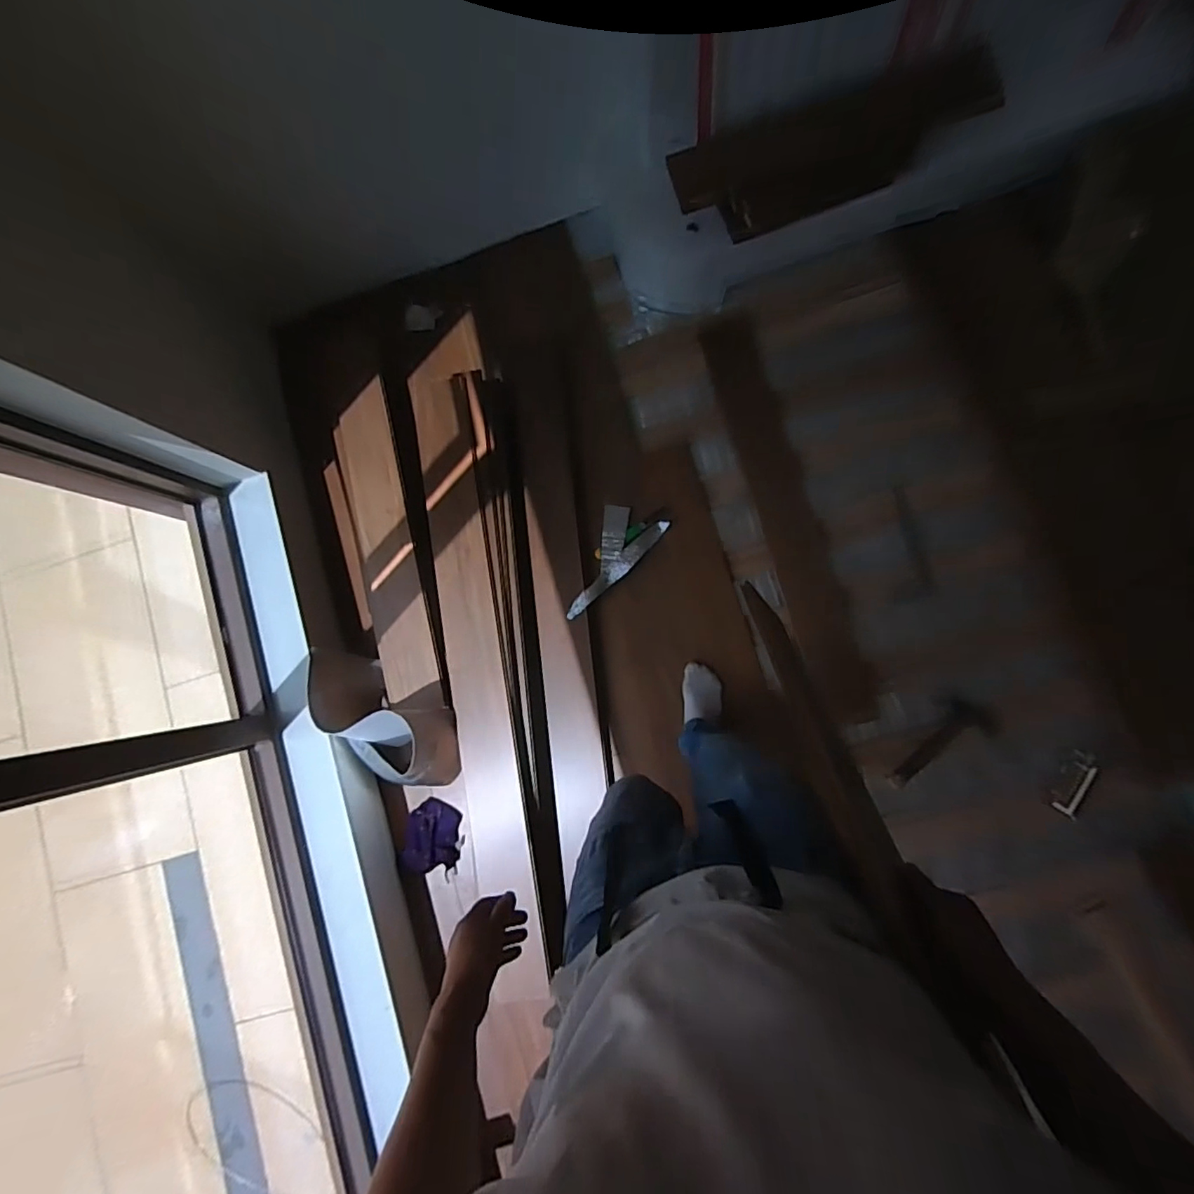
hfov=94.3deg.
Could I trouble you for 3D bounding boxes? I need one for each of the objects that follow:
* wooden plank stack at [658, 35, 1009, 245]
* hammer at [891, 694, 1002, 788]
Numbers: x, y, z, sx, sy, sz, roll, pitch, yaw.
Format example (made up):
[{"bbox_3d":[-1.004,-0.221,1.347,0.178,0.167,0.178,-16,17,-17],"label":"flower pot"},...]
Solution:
[{"bbox_3d":[0.480,-0.938,1.169,0.620,0.208,0.050,-10,45,8],"label":"wooden plank stack"},{"bbox_3d":[0.829,0.365,1.338,0.122,0.023,0.270,42,90,8],"label":"hammer"}]

